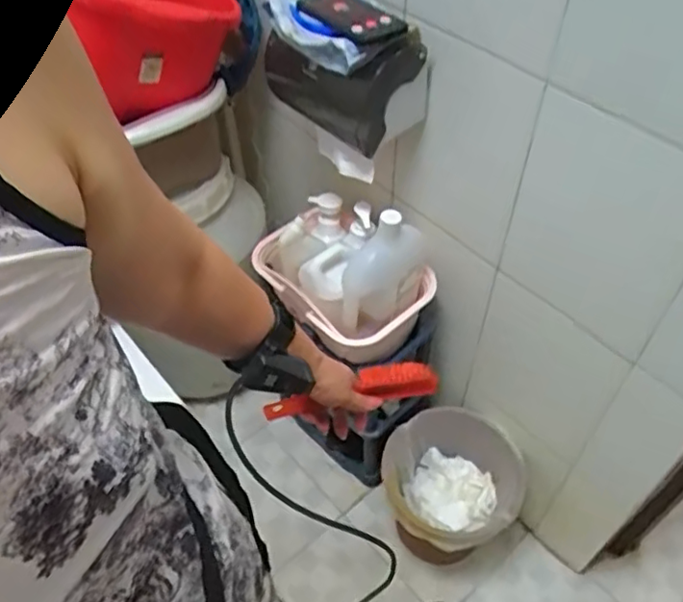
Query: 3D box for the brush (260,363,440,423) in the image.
[{"bbox_3d":[0.008,0.107,0.714,0.200,0.045,0.026,-15,50,9],"label":"brush"}]

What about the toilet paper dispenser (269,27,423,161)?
[{"bbox_3d":[0.002,-0.333,0.888,0.125,0.162,0.207,-34,57,-23],"label":"toilet paper dispenser"}]

